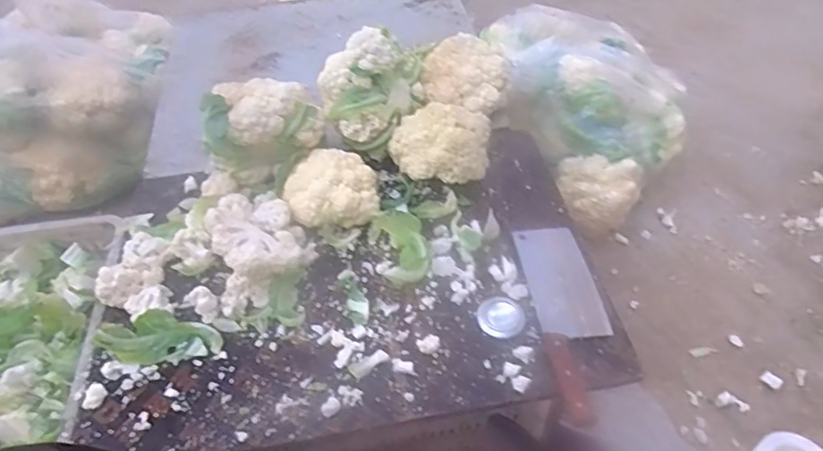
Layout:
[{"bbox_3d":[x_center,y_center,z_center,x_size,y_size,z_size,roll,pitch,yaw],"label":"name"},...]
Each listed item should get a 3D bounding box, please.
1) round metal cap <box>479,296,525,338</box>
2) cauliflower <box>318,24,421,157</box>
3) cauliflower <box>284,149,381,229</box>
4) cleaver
[{"bbox_3d":[0.119,0.118,0.758,0.056,0.022,0.066,-16,49,-10],"label":"round metal cap"},{"bbox_3d":[-0.062,-0.216,0.916,0.158,0.146,0.142,-4,48,0],"label":"cauliflower"},{"bbox_3d":[-0.122,-0.051,0.869,0.140,0.092,0.112,-4,48,0],"label":"cauliflower"},{"bbox_3d":[0.211,0.113,0.754,0.091,0.022,0.306,-5,48,-1],"label":"cleaver"}]

